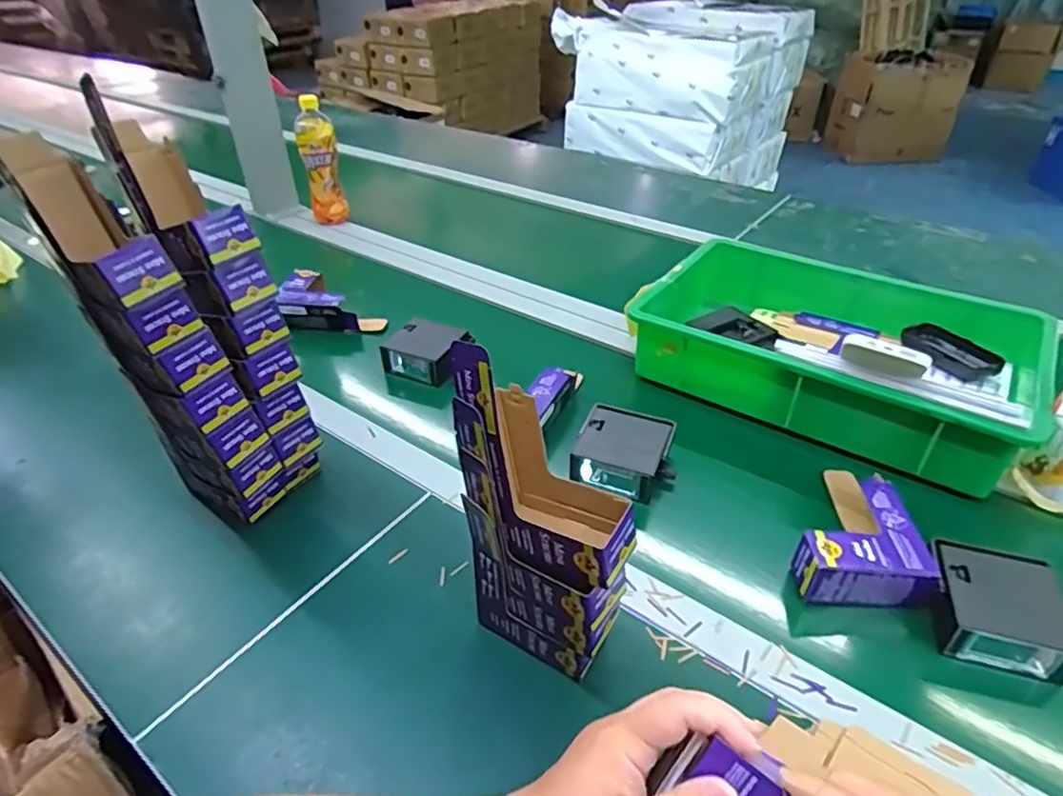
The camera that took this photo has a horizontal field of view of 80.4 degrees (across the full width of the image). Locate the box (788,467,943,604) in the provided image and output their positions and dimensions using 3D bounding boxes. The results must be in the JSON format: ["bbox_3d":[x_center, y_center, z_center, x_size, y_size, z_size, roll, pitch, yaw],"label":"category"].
[{"bbox_3d":[0.281,0.111,0.572,0.103,0.045,0.155,1,38,3],"label":"box"}]

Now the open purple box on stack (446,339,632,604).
[{"bbox_3d":[0.013,0.042,0.397,0.110,0.151,0.061,23,44,29],"label":"open purple box on stack"}]

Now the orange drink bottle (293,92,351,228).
[{"bbox_3d":[-0.387,-0.433,1.153,0.064,0.215,0.055,-16,40,-18],"label":"orange drink bottle"}]

